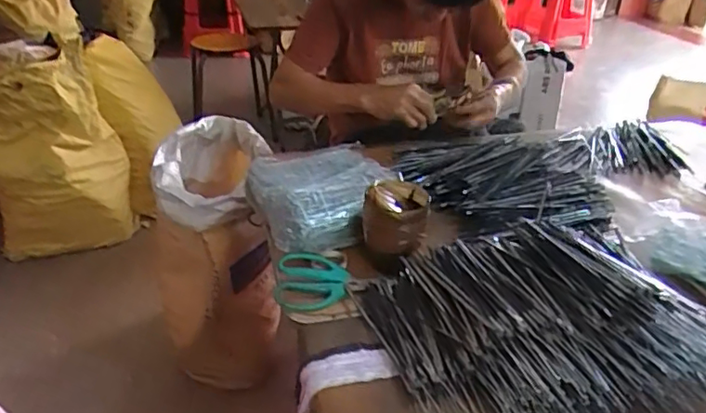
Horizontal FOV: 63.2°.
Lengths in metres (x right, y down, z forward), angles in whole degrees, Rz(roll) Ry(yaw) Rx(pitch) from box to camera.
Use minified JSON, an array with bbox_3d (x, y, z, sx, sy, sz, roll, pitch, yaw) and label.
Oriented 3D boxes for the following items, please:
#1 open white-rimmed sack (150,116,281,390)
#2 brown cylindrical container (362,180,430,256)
[{"bbox_3d":[-0.326,0.113,1.367,0.257,0.519,0.354,-8,33,-16],"label":"open white-rimmed sack"},{"bbox_3d":[0.057,0.011,0.764,0.082,0.070,0.089,1,31,-1],"label":"brown cylindrical container"}]

